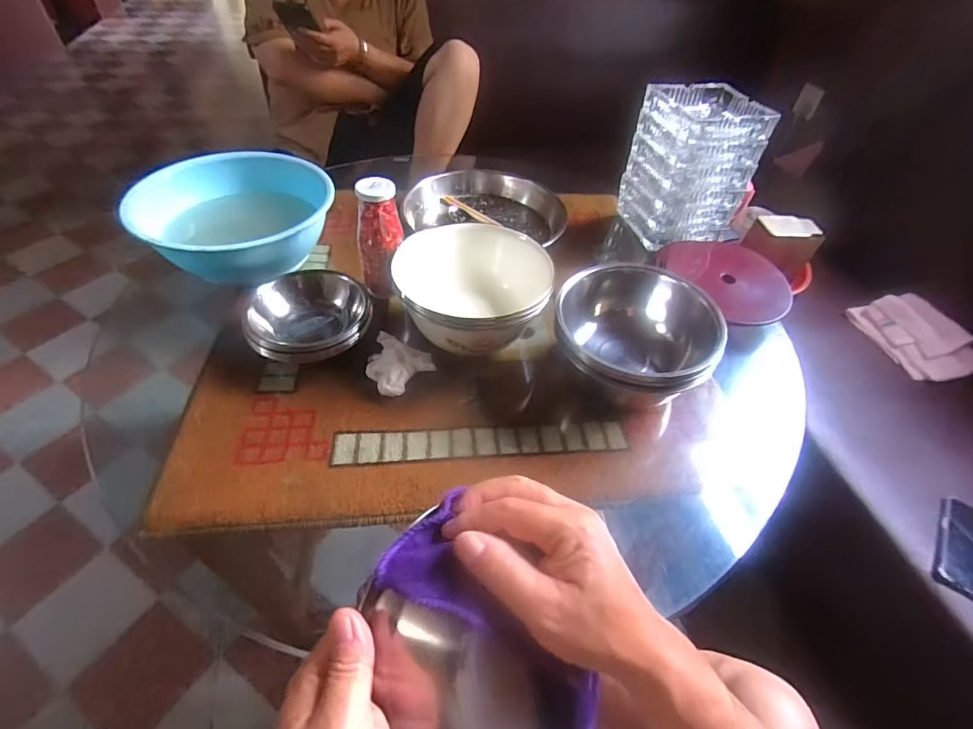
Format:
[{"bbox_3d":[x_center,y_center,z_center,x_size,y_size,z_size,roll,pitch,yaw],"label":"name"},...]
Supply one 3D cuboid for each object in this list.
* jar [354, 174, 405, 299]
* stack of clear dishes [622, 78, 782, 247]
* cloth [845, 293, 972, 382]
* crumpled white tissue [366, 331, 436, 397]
[{"bbox_3d":[-0.144,-0.169,0.631,0.059,0.148,0.051,-4,48,-9],"label":"jar"},{"bbox_3d":[0.338,-0.339,0.789,0.157,0.199,0.170,-12,50,-16],"label":"stack of clear dishes"},{"bbox_3d":[0.930,-0.071,0.998,0.135,0.088,0.222,-8,49,-12],"label":"cloth"},{"bbox_3d":[-0.110,0.010,0.582,0.076,0.047,0.069,16,48,9],"label":"crumpled white tissue"}]

